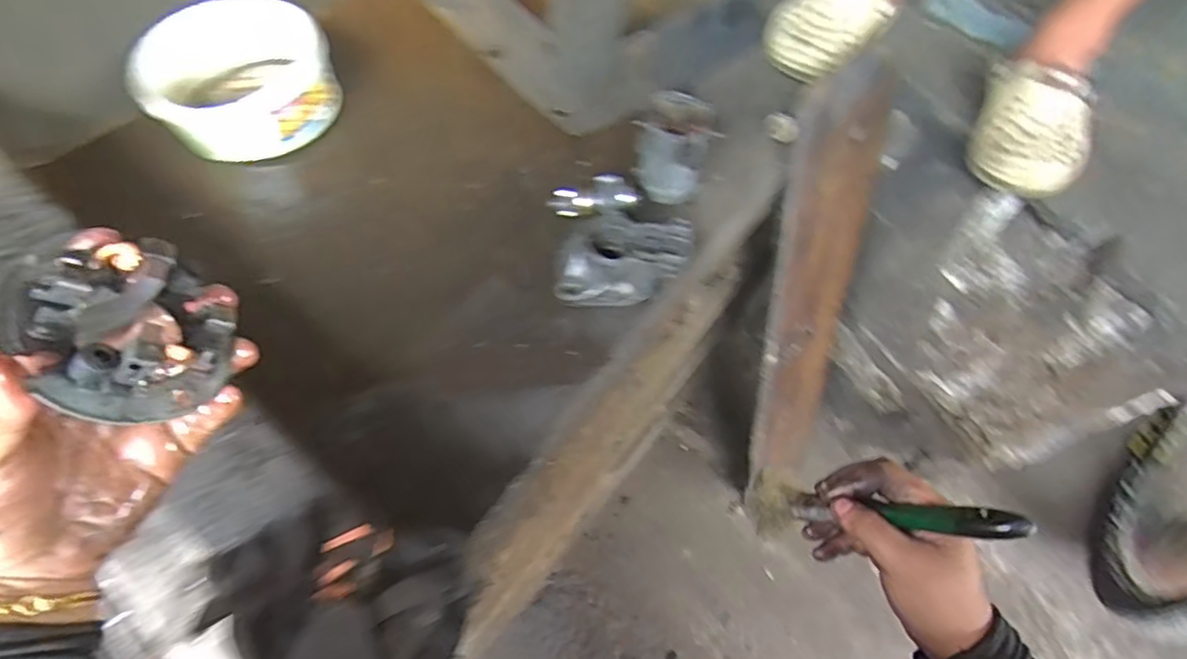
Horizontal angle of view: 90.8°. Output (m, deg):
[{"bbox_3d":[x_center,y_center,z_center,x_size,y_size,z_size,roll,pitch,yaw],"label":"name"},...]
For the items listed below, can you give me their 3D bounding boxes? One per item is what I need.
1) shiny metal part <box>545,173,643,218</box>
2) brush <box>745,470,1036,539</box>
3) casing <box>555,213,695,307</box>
[{"bbox_3d":[0.000,-0.155,0.688,0.103,0.028,0.041,-10,60,13],"label":"shiny metal part"},{"bbox_3d":[0.174,0.116,0.372,0.023,0.174,0.050,42,58,-26],"label":"brush"},{"bbox_3d":[0.033,-0.078,0.652,0.148,0.059,0.094,-5,61,-7],"label":"casing"}]

